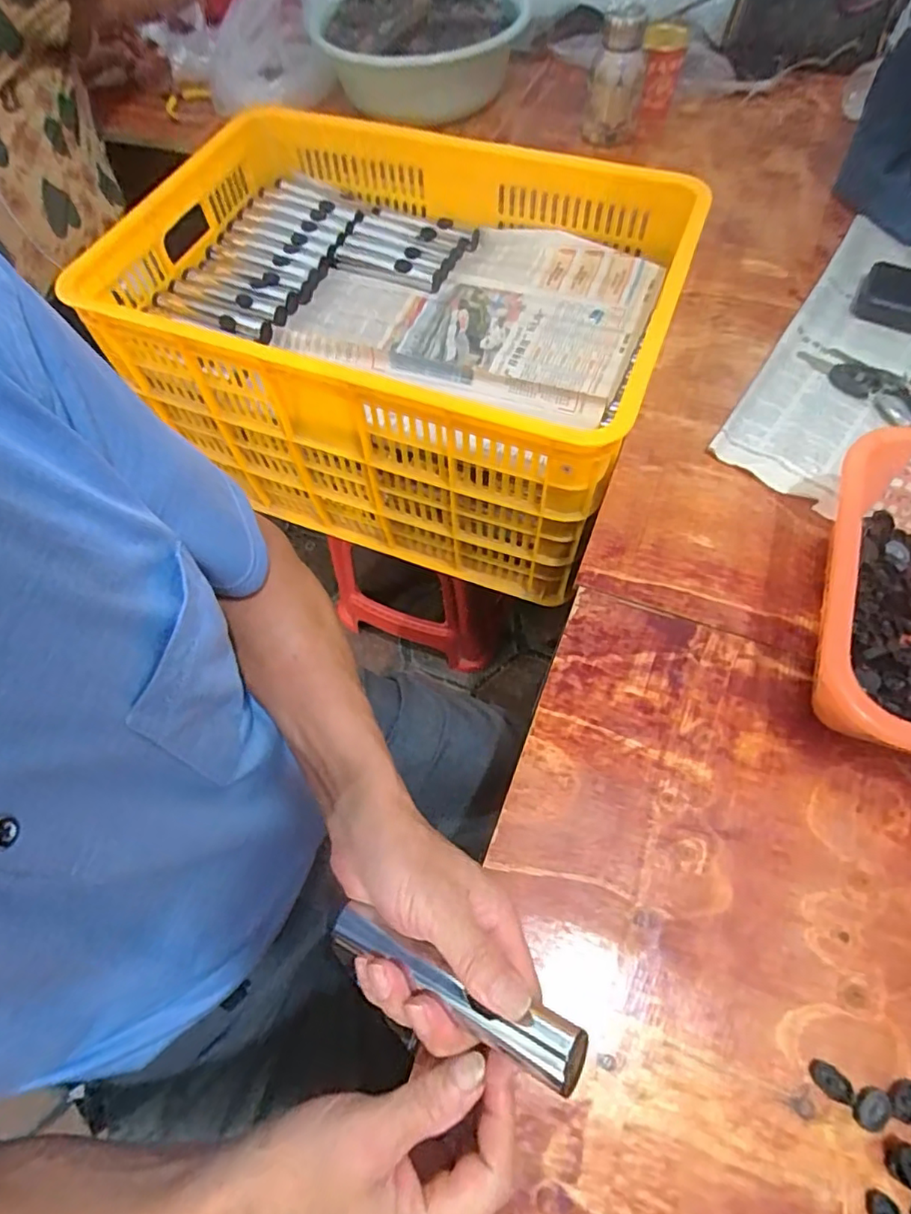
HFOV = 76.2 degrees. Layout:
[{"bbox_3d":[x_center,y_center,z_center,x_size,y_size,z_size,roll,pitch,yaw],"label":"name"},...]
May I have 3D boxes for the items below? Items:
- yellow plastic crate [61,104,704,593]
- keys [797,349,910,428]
[{"bbox_3d":[-0.068,-0.343,0.770,0.631,0.305,0.431,20,66,12],"label":"yellow plastic crate"},{"bbox_3d":[0.422,-0.222,0.582,0.148,0.013,0.058,38,72,19],"label":"keys"}]

